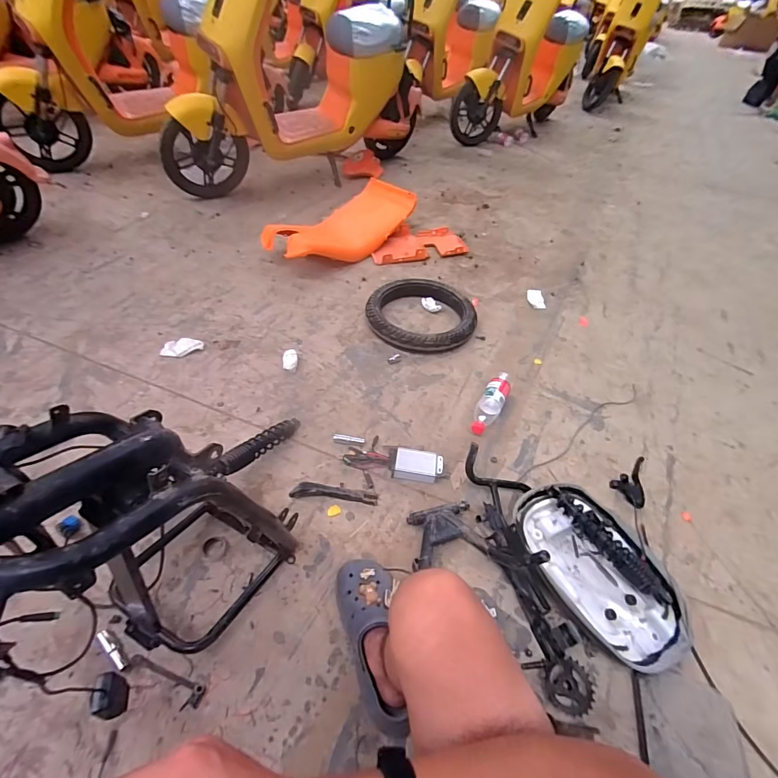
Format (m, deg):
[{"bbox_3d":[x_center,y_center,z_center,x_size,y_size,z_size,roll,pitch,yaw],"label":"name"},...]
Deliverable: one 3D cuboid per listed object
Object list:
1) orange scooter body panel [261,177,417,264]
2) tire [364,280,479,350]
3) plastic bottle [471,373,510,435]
[{"bbox_3d":[-0.178,-0.663,1.673,0.279,0.130,0.642,37,53,25],"label":"orange scooter body panel"},{"bbox_3d":[0.108,-0.247,1.373,0.357,0.077,0.308,28,50,18],"label":"tire"},{"bbox_3d":[0.283,0.037,1.134,0.066,0.064,0.214,25,49,18],"label":"plastic bottle"}]

